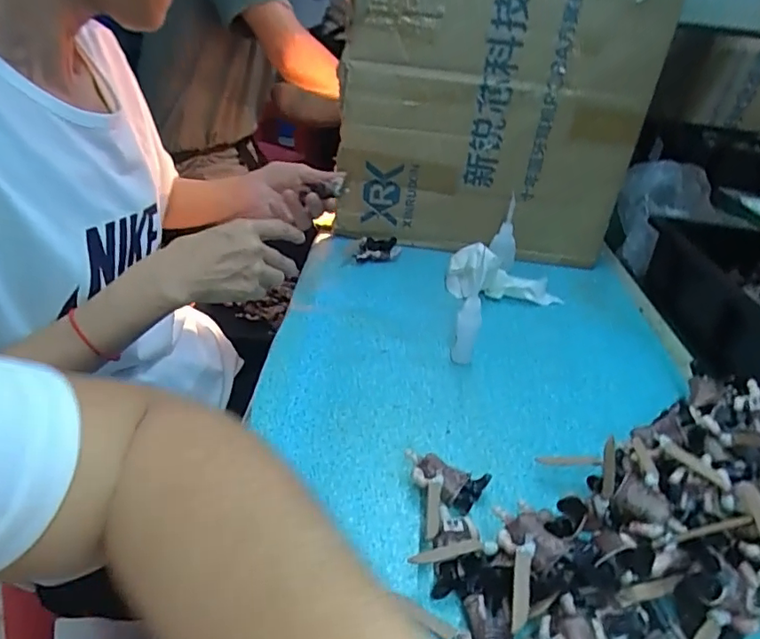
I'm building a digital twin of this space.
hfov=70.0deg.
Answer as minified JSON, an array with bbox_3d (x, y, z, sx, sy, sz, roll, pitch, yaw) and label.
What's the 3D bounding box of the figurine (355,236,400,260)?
[{"bbox_3d":[-0.001,-0.092,0.714,0.058,0.035,0.020,2,31,-9],"label":"figurine"}]

